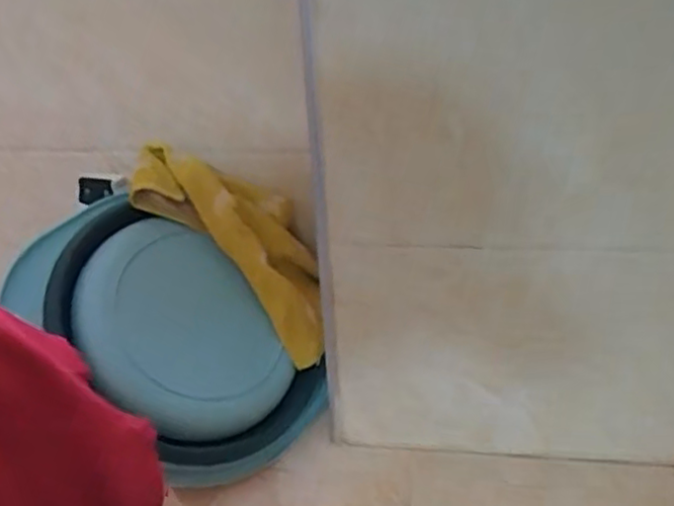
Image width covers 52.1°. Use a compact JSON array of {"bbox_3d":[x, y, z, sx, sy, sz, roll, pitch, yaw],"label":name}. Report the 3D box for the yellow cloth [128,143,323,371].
[{"bbox_3d":[-0.108,-0.025,0.902,0.341,0.072,0.165,47,43,0],"label":"yellow cloth"}]

